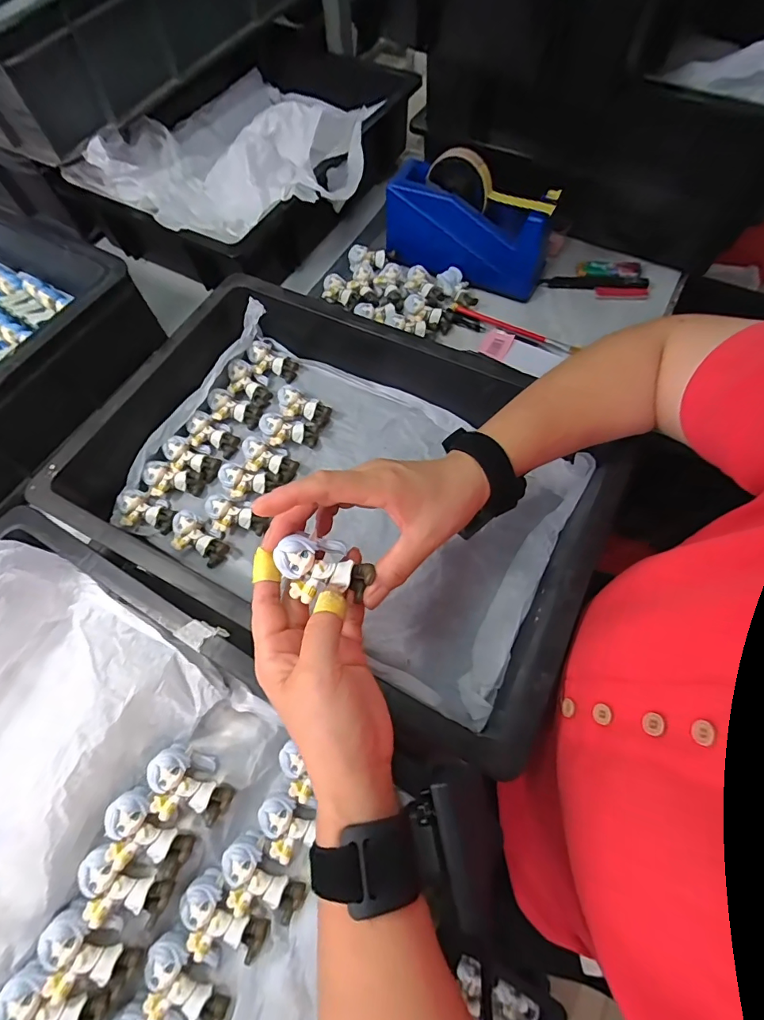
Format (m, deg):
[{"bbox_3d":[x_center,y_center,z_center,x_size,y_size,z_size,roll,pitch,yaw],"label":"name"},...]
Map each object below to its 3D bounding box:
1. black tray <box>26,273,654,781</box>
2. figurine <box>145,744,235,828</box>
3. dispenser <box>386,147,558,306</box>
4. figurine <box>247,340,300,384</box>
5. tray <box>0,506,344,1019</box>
[{"bbox_3d":[-0.054,-0.030,0.420,0.472,0.096,0.307,26,69,13],"label":"black tray"},{"bbox_3d":[-0.140,0.199,0.319,0.061,0.021,0.039,28,62,-18],"label":"figurine"},{"bbox_3d":[0.101,-0.344,0.529,0.202,0.114,0.059,24,68,12],"label":"dispenser"},{"bbox_3d":[-0.130,-0.176,0.523,0.060,0.018,0.037,28,67,-9],"label":"figurine"},{"bbox_3d":[-0.199,0.228,0.290,0.443,0.108,0.322,28,69,14],"label":"tray"}]

